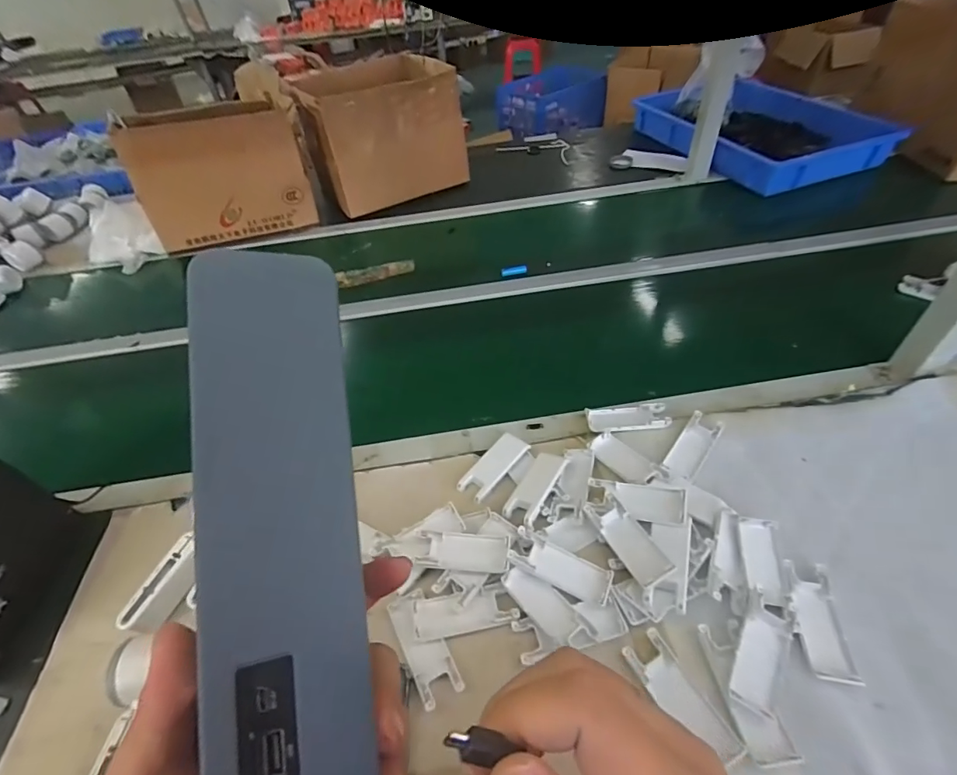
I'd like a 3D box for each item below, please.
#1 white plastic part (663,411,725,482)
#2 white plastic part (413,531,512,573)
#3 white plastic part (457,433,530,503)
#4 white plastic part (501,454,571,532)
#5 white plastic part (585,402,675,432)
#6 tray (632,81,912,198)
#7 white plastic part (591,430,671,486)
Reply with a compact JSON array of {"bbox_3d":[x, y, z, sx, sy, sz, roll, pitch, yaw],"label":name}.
[{"bbox_3d":[0.264,0.074,0.564,0.037,0.012,0.109,28,54,28],"label":"white plastic part"},{"bbox_3d":[-0.016,0.178,0.494,0.098,0.020,0.036,1,46,7],"label":"white plastic part"},{"bbox_3d":[0.020,0.100,0.582,0.041,0.013,0.099,33,57,31],"label":"white plastic part"},{"bbox_3d":[0.070,0.118,0.548,0.039,0.013,0.106,21,52,24],"label":"white plastic part"},{"bbox_3d":[0.199,0.040,0.610,0.103,0.011,0.042,-3,46,3],"label":"white plastic part"},{"bbox_3d":[0.699,-0.662,1.175,0.382,0.080,0.531,-15,46,-8],"label":"tray"},{"bbox_3d":[0.176,0.086,0.553,0.044,0.020,0.093,-30,50,-21],"label":"white plastic part"}]

